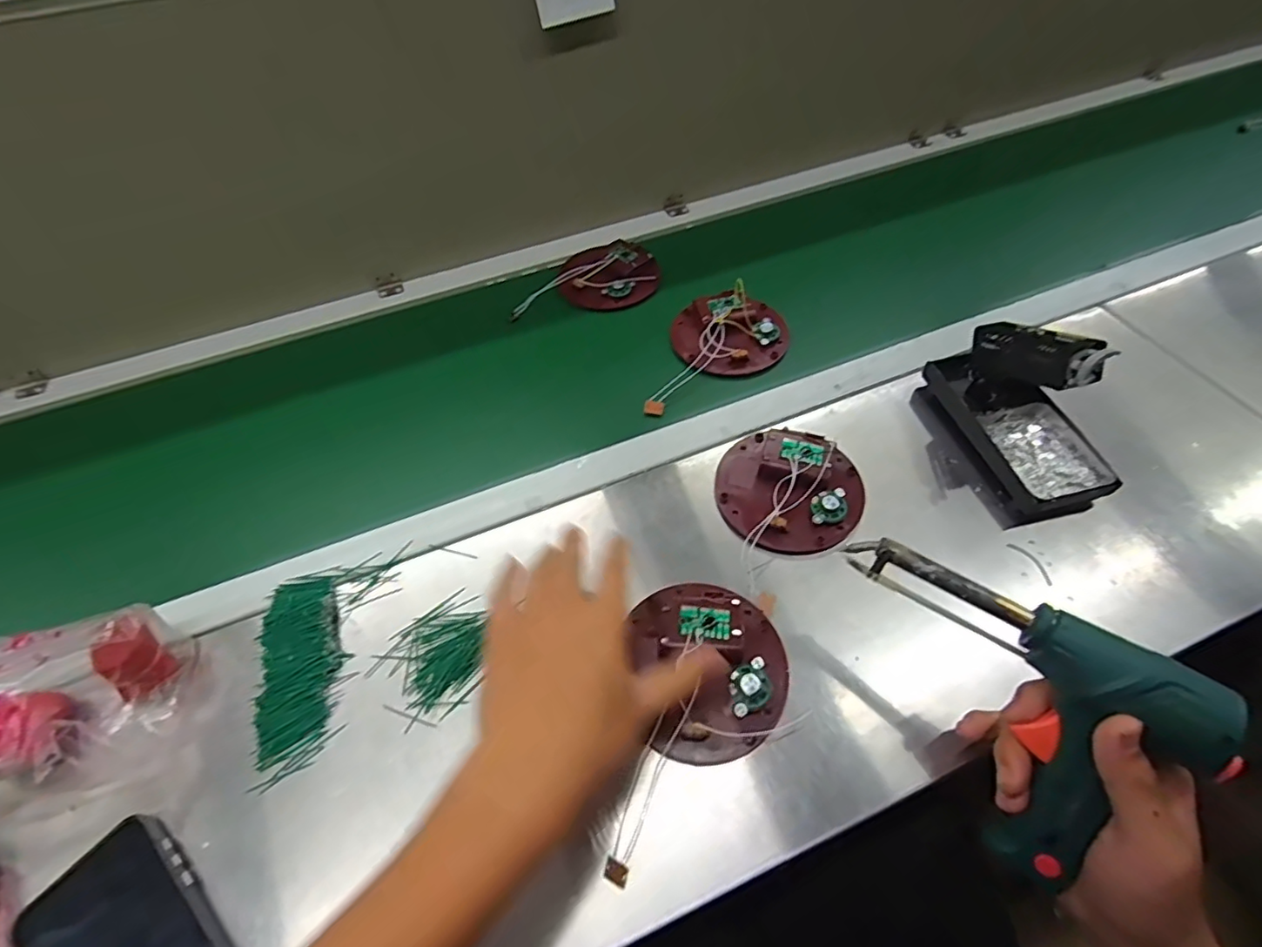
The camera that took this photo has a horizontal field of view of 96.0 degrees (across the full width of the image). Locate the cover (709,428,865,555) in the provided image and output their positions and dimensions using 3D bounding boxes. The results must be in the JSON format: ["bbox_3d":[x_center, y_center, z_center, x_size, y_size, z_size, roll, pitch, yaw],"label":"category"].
[{"bbox_3d":[0.133,0.011,0.479,0.121,0.024,0.114,10,55,10],"label":"cover"}]

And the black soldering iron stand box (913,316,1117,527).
[{"bbox_3d":[0.322,-0.063,0.468,0.092,0.111,0.167,-18,55,-10],"label":"black soldering iron stand box"}]

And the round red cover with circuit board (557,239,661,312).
[{"bbox_3d":[-0.024,-0.238,0.675,0.113,0.028,0.103,-1,54,2],"label":"round red cover with circuit board"}]

